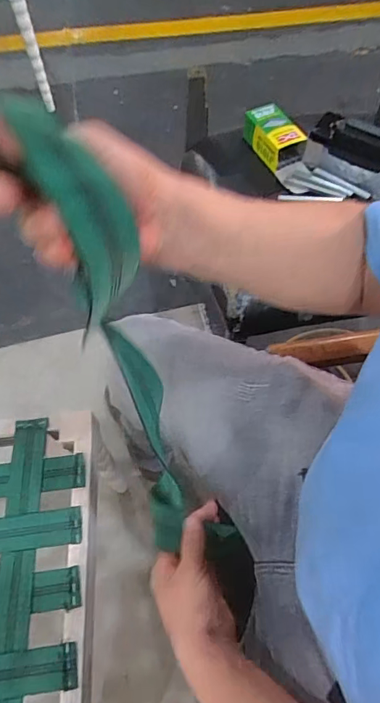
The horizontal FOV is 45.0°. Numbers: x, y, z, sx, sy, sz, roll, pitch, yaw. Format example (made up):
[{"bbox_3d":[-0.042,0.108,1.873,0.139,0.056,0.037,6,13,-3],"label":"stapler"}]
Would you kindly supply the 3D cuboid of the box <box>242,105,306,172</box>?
[{"bbox_3d":[0.157,-0.393,0.843,0.062,0.060,0.111,-30,65,-14],"label":"box"}]

